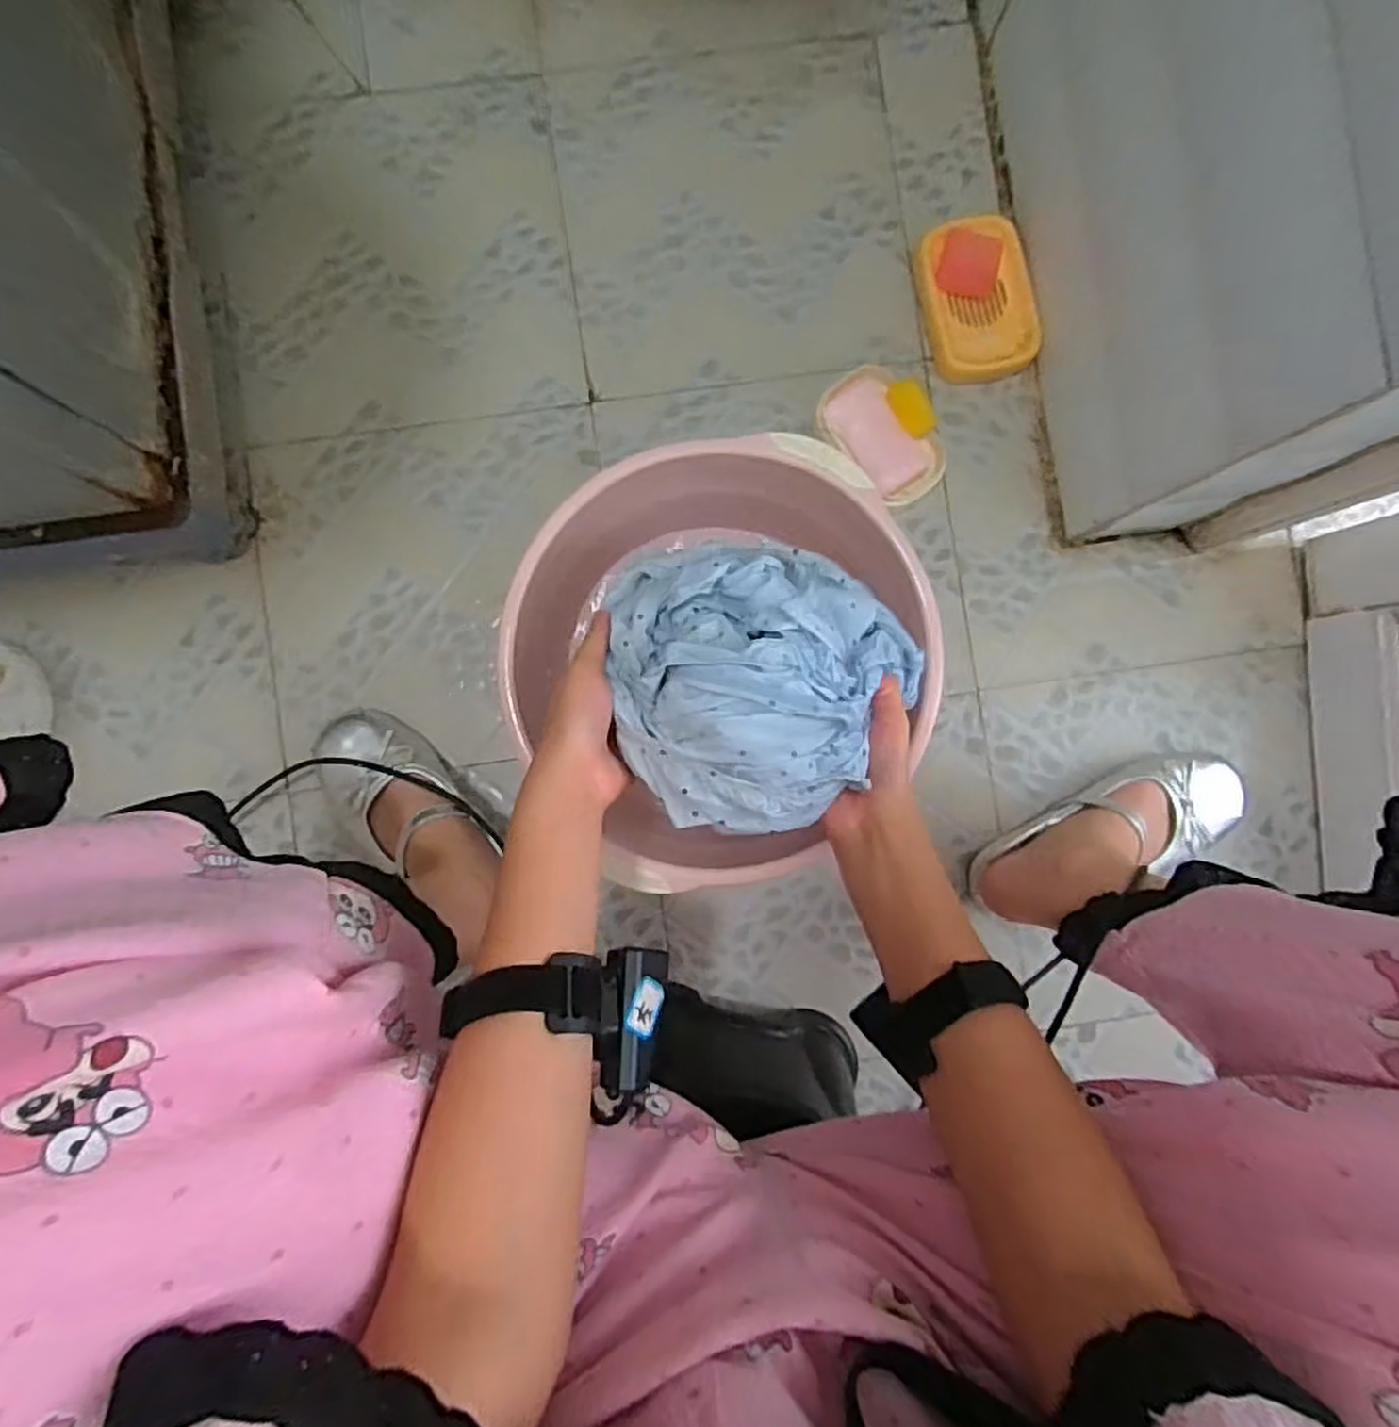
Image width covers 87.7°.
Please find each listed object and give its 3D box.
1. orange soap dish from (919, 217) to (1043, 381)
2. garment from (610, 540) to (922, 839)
[{"bbox_3d":[0.242,-0.362,0.640,0.090,0.029,0.137,-10,89,-2],"label":"orange soap dish"},{"bbox_3d":[0.047,-0.023,0.453,0.192,0.107,0.175,-8,89,-2],"label":"garment"}]

